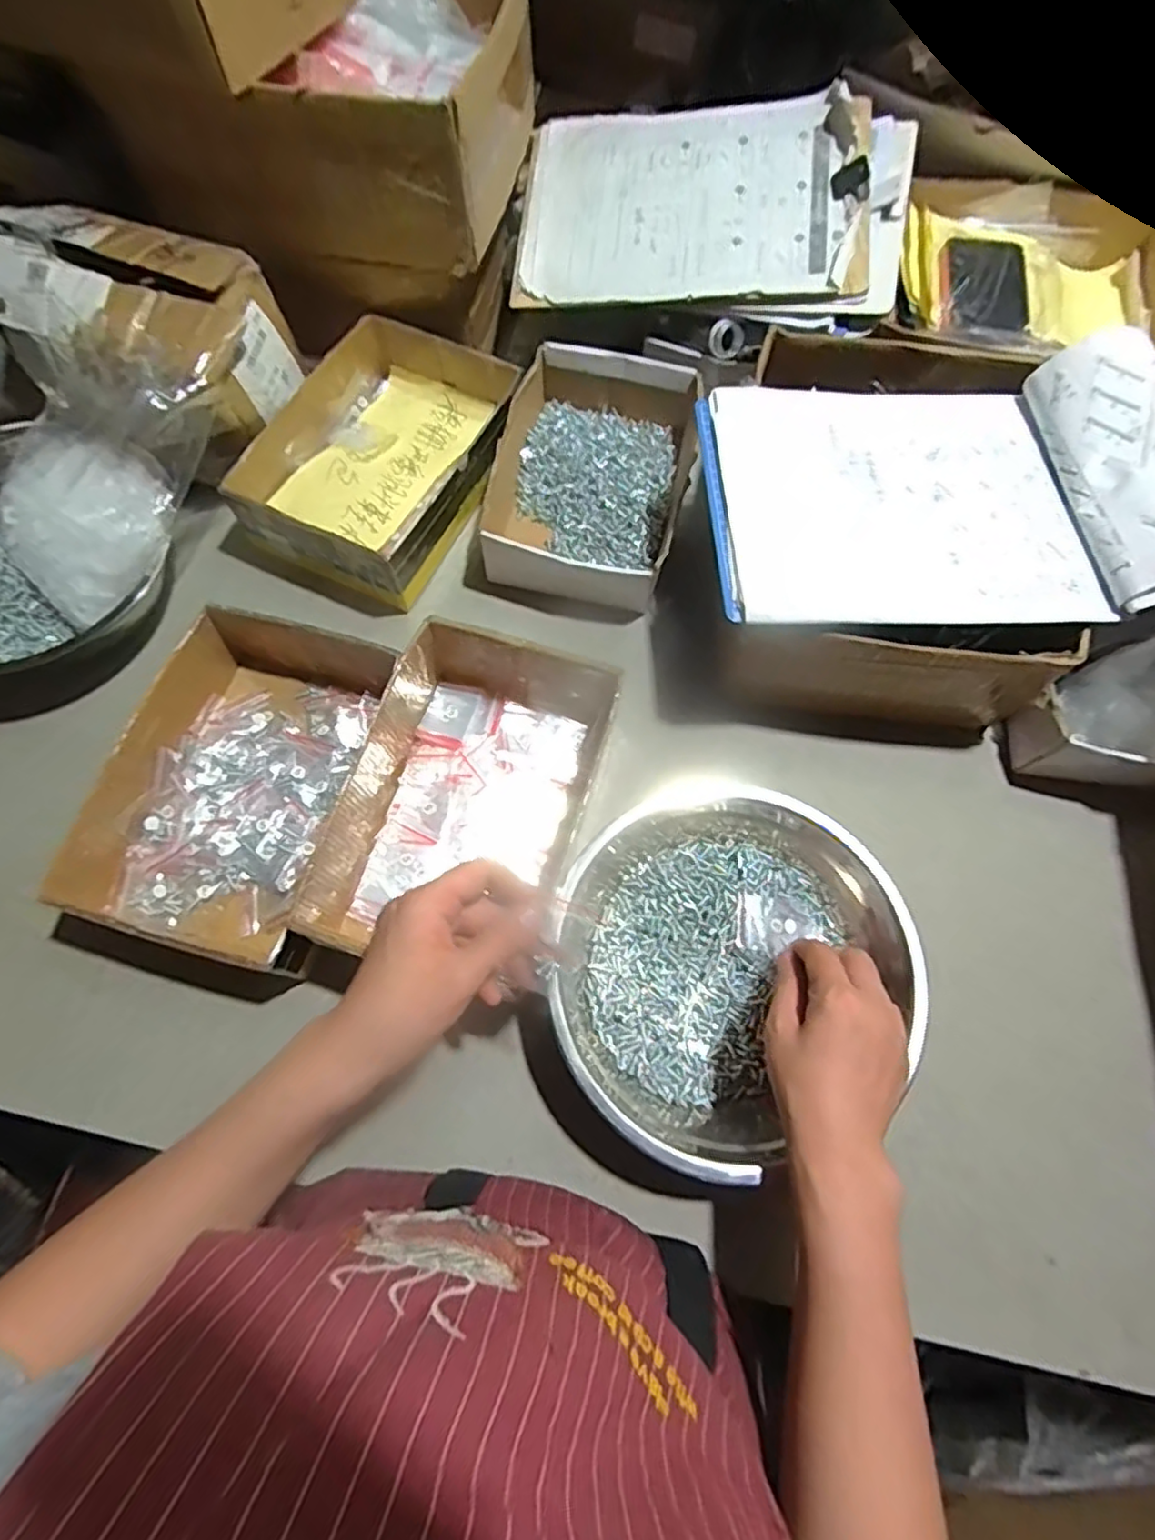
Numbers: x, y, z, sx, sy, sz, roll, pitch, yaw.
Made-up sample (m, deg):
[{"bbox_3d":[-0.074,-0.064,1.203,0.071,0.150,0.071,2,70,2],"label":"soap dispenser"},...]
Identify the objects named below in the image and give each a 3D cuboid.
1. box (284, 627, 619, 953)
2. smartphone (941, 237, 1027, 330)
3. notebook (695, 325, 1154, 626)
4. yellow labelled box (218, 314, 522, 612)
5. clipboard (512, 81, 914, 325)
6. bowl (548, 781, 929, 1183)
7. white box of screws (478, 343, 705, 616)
[{"bbox_3d":[-0.091,0.018,0.514,0.181,0.069,0.259,16,70,4],"label":"box"},{"bbox_3d":[0.396,-0.474,0.648,0.082,0.011,0.138,14,70,4],"label":"smartphone"},{"bbox_3d":[0.372,-0.227,0.524,0.550,0.079,0.245,-7,70,-4],"label":"notebook"},{"bbox_3d":[-0.178,-0.302,0.640,0.188,0.068,0.265,24,71,7],"label":"yellow labelled box"},{"bbox_3d":[0.128,-0.548,0.643,0.356,0.026,0.248,6,79,7],"label":"clipboard"},{"bbox_3d":[0.110,0.134,0.485,0.248,0.078,0.254,0,70,-1],"label":"bowl"},{"bbox_3d":[0.013,-0.287,0.651,0.182,0.061,0.261,15,70,4],"label":"white box of screws"}]

